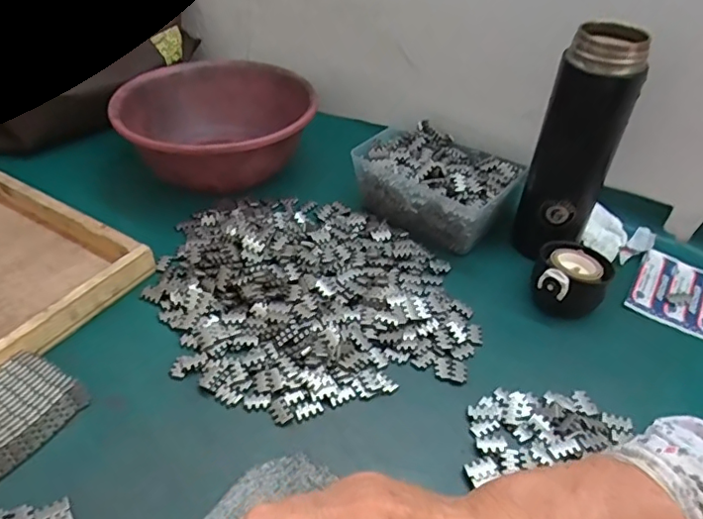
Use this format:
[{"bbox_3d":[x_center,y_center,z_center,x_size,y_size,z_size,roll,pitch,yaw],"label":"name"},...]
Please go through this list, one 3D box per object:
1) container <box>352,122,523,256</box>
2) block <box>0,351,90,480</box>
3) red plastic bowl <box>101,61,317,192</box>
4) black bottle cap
[{"bbox_3d":[0.092,-0.081,0.581,0.152,0.057,0.120,25,45,26],"label":"container"},{"bbox_3d":[-0.237,0.106,0.381,0.065,0.018,0.086,22,44,23],"label":"block"},{"bbox_3d":[-0.153,-0.141,0.622,0.179,0.080,0.200,3,40,1],"label":"red plastic bowl"},{"bbox_3d":[0.188,0.017,0.483,0.060,0.045,0.062,1,40,-1],"label":"black bottle cap"}]

